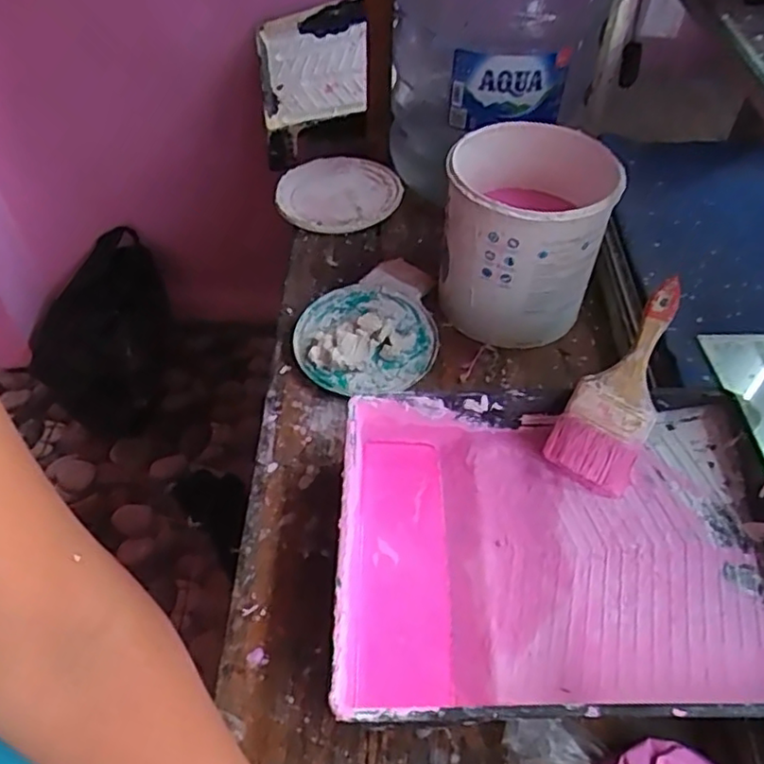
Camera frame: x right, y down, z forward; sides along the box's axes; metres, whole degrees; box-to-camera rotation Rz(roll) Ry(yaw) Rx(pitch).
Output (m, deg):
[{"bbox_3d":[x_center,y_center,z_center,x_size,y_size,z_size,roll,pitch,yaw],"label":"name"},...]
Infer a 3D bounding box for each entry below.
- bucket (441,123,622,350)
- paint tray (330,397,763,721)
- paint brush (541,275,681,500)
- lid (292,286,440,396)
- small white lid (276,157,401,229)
[{"bbox_3d":[0.157,-0.166,0.733,0.166,0.172,0.165,0,48,0],"label":"bucket"},{"bbox_3d":[0.143,0.141,0.540,0.351,0.084,0.271,0,48,0],"label":"paint tray"},{"bbox_3d":[0.217,0.000,0.585,0.072,0.021,0.198,25,80,20],"label":"paint brush"},{"bbox_3d":[-0.018,-0.056,0.737,0.157,0.035,0.149,0,48,0],"label":"lid"},{"bbox_3d":[-0.064,-0.273,0.946,0.179,0.022,0.165,0,48,0],"label":"small white lid"}]

